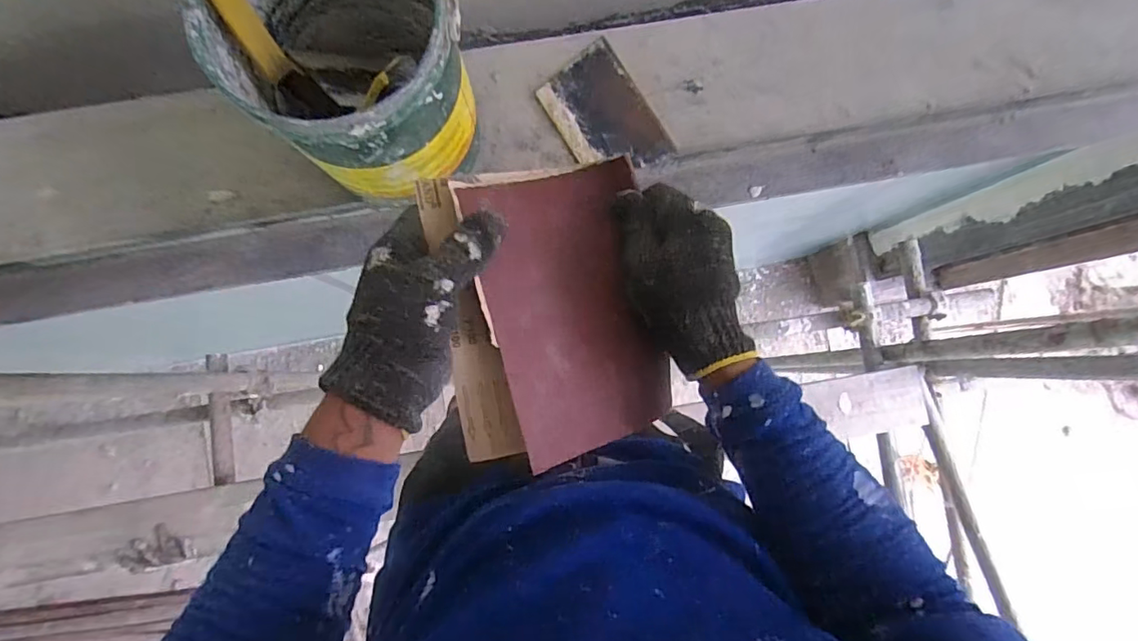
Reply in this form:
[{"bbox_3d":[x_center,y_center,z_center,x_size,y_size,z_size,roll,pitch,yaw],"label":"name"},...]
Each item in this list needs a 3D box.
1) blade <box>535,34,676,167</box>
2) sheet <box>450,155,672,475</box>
[{"bbox_3d":[0.036,-0.220,0.580,0.099,0.009,0.139,-32,86,-4],"label":"blade"},{"bbox_3d":[0.006,-0.008,0.387,0.128,0.021,0.196,-18,91,-27],"label":"sheet"}]

